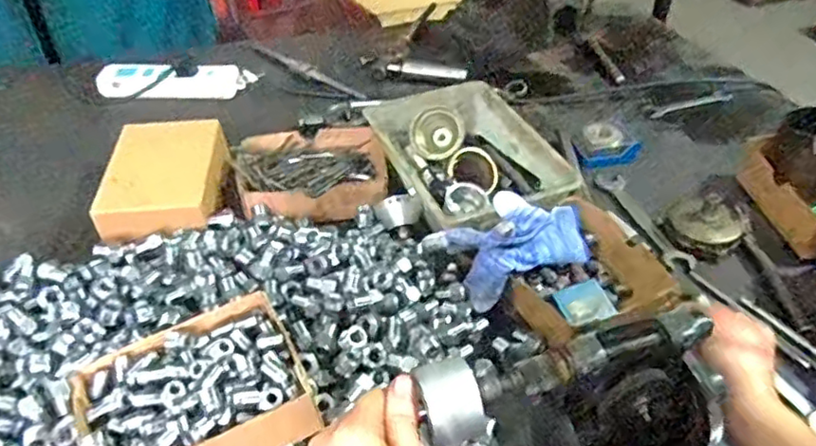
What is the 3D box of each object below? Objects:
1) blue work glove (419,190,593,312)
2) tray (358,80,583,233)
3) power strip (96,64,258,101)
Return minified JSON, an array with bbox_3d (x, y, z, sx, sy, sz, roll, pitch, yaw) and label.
[{"bbox_3d":[0.107,0.016,0.631,0.168,0.068,0.078,-12,41,-14],"label":"blue work glove"},{"bbox_3d":[0.067,-0.077,0.764,0.170,0.056,0.264,-15,42,-17],"label":"tray"},{"bbox_3d":[-0.348,-0.214,0.965,0.232,0.035,0.051,-2,40,-3],"label":"power strip"}]

